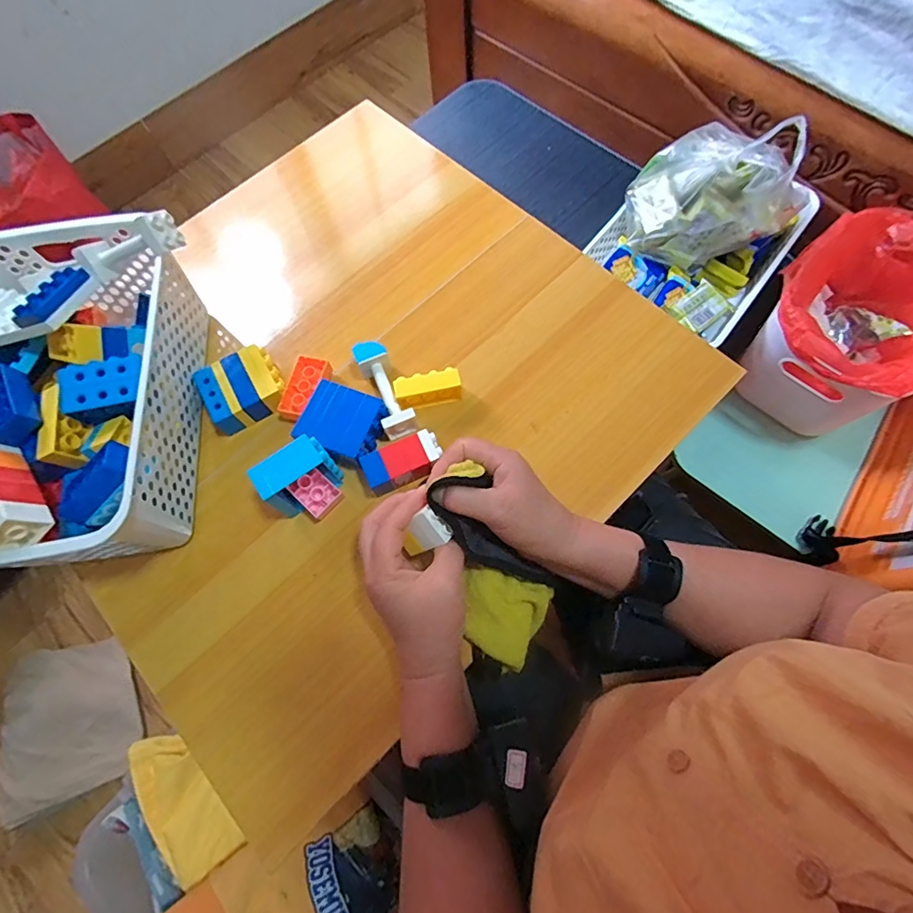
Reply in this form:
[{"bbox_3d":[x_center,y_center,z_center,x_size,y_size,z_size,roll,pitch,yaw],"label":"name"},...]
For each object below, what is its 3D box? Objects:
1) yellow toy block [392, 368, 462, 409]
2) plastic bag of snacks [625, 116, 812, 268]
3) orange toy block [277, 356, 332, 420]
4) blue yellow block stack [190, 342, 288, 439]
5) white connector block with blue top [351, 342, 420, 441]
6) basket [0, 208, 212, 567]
[{"bbox_3d":[-0.027,-0.066,0.477,0.062,0.026,0.023,-13,70,-2],"label":"yellow toy block"},{"bbox_3d":[0.309,-0.322,0.589,0.185,0.129,0.147,35,75,14],"label":"plastic bag of snacks"},{"bbox_3d":[-0.152,-0.067,0.494,0.036,0.020,0.066,17,71,9],"label":"orange toy block"},{"bbox_3d":[-0.211,-0.066,0.491,0.071,0.032,0.069,-28,71,-7],"label":"blue yellow block stack"},{"bbox_3d":[-0.072,-0.070,0.490,0.032,0.033,0.103,-23,70,-6],"label":"white connector block with blue top"},{"bbox_3d":[-0.355,-0.055,0.443,0.223,0.110,0.315,-2,70,2],"label":"basket"}]

